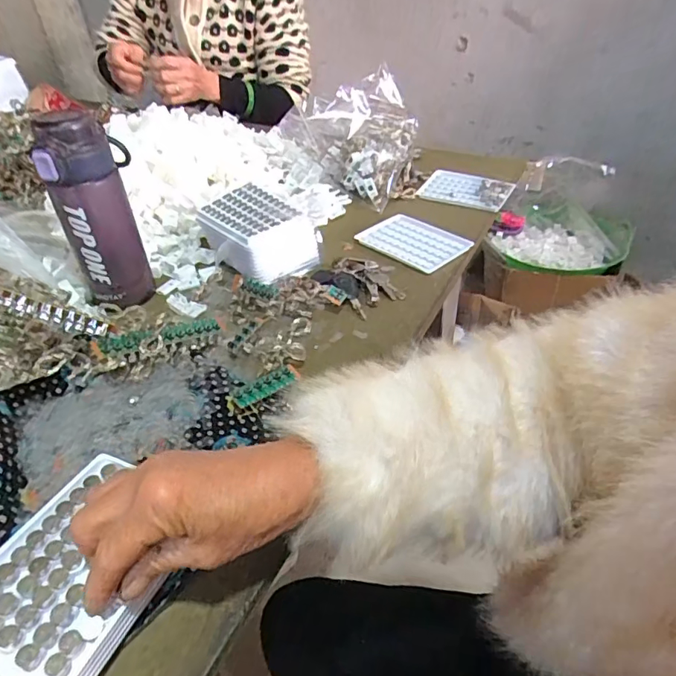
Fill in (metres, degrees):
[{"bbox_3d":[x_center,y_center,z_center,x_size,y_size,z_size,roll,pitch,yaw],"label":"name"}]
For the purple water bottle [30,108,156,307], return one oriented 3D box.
[{"bbox_3d":[-0.252,-0.133,0.535,0.081,0.194,0.068,-17,44,-19],"label":"purple water bottle"}]

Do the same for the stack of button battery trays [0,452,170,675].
[{"bbox_3d":[-0.159,0.141,0.311,0.097,0.020,0.126,20,45,17],"label":"stack of button battery trays"}]

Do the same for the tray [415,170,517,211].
[{"bbox_3d":[0.196,-0.230,0.770,0.126,0.012,0.085,19,53,26],"label":"tray"}]

